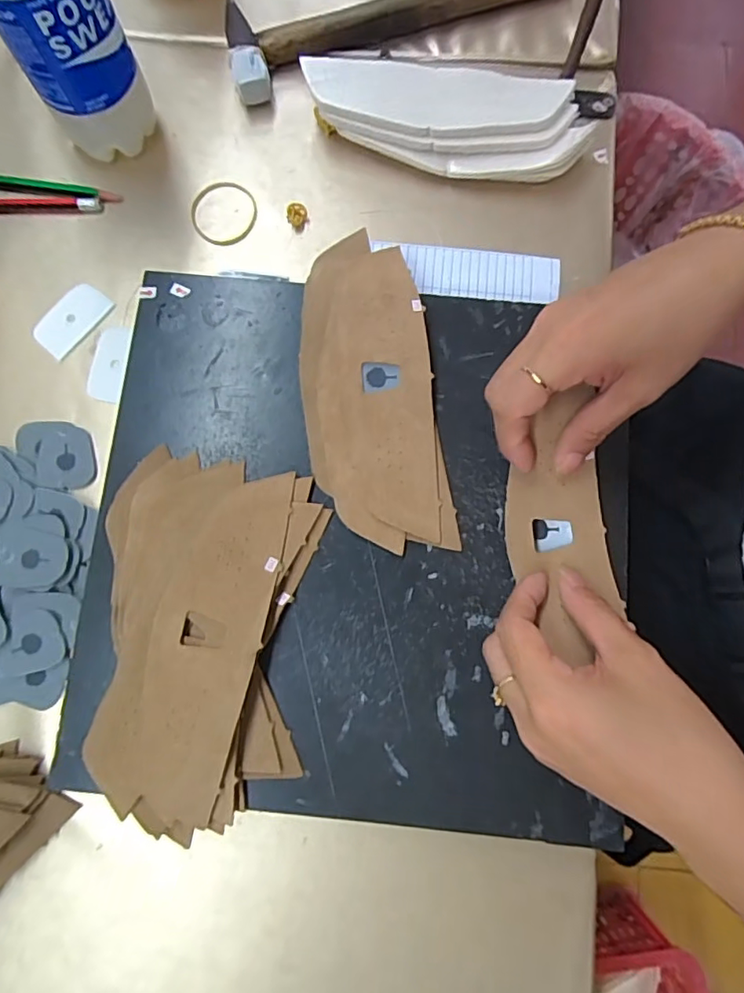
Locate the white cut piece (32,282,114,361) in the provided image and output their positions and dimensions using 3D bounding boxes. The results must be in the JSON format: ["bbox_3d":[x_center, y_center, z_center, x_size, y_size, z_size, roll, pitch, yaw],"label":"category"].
[{"bbox_3d":[-0.198,-0.117,0.354,0.030,0.004,0.050,38,82,6],"label":"white cut piece"}]

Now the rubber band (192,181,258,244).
[{"bbox_3d":[-0.101,-0.195,0.368,0.047,0.004,0.044,0,80,-1],"label":"rubber band"}]

